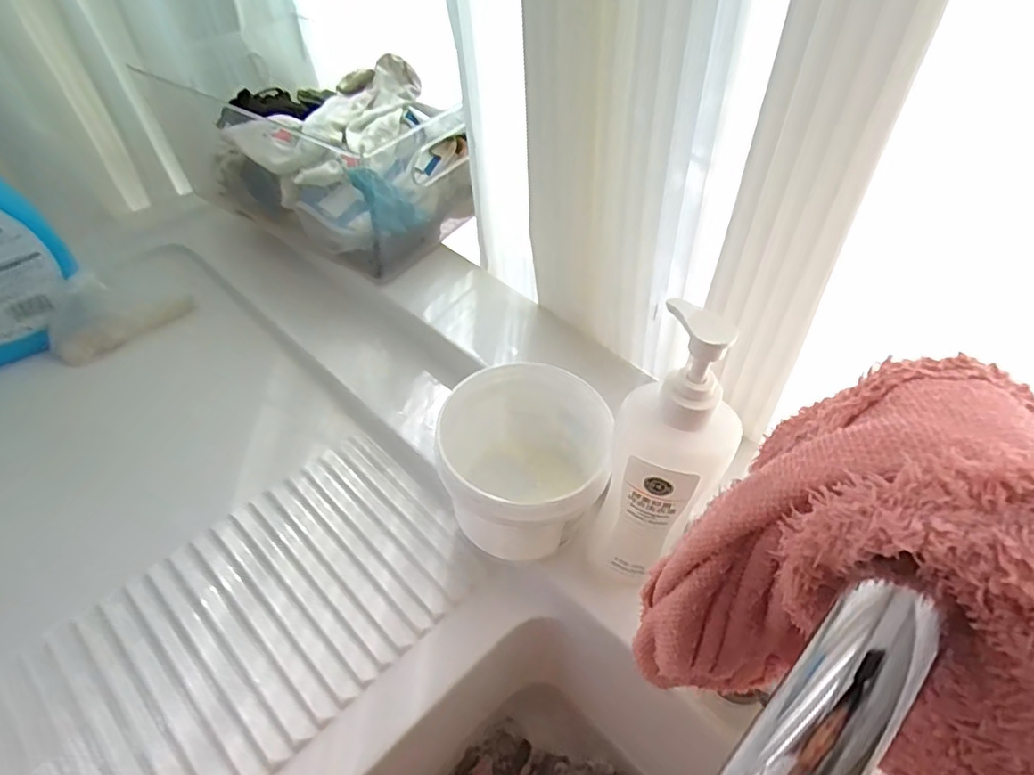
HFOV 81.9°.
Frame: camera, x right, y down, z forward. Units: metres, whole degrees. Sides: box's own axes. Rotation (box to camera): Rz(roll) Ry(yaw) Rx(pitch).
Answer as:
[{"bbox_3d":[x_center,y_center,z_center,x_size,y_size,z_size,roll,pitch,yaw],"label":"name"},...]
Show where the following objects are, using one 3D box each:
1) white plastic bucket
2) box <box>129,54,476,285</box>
[{"bbox_3d":[0.002,0.068,0.447,0.104,0.115,0.117,-1,49,-1],"label":"white plastic bucket"},{"bbox_3d":[-0.205,-0.267,0.662,0.336,0.109,0.207,30,55,23],"label":"box"}]

